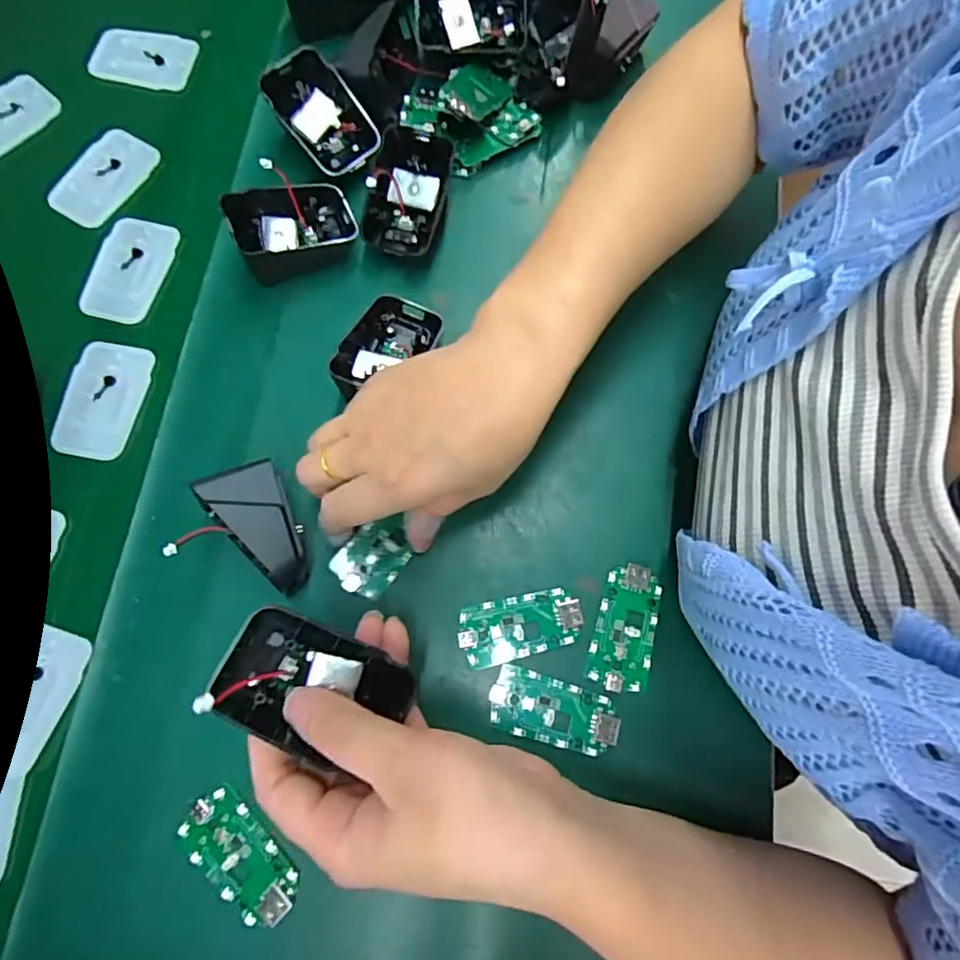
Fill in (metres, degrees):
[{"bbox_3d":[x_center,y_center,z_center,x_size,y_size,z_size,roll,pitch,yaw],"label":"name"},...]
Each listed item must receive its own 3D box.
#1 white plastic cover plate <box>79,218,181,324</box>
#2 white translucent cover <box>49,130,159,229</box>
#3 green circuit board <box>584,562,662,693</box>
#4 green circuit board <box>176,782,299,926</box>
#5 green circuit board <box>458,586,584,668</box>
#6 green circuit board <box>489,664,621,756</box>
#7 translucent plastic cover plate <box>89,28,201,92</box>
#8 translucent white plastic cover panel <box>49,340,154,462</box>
[{"bbox_3d":[-0.216,-0.129,0.348,0.039,0.009,0.070,13,76,3],"label":"white plastic cover plate"},{"bbox_3d":[-0.242,-0.195,0.362,0.042,0.008,0.070,29,77,6],"label":"white translucent cover"},{"bbox_3d":[0.076,0.075,0.292,0.032,0.004,0.063,13,76,3],"label":"green circuit board"},{"bbox_3d":[-0.112,0.177,0.265,0.063,0.005,0.031,44,79,11],"label":"green circuit board"},{"bbox_3d":[0.021,0.075,0.292,0.062,0.004,0.031,-12,76,-4],"label":"green circuit board"},{"bbox_3d":[0.037,0.116,0.281,0.063,0.004,0.030,15,76,3],"label":"green circuit board"},{"bbox_3d":[-0.230,-0.289,0.386,0.066,0.010,0.041,8,76,1],"label":"translucent plastic cover plate"},{"bbox_3d":[-0.218,-0.047,0.327,0.042,0.004,0.070,9,76,2],"label":"translucent white plastic cover panel"}]

